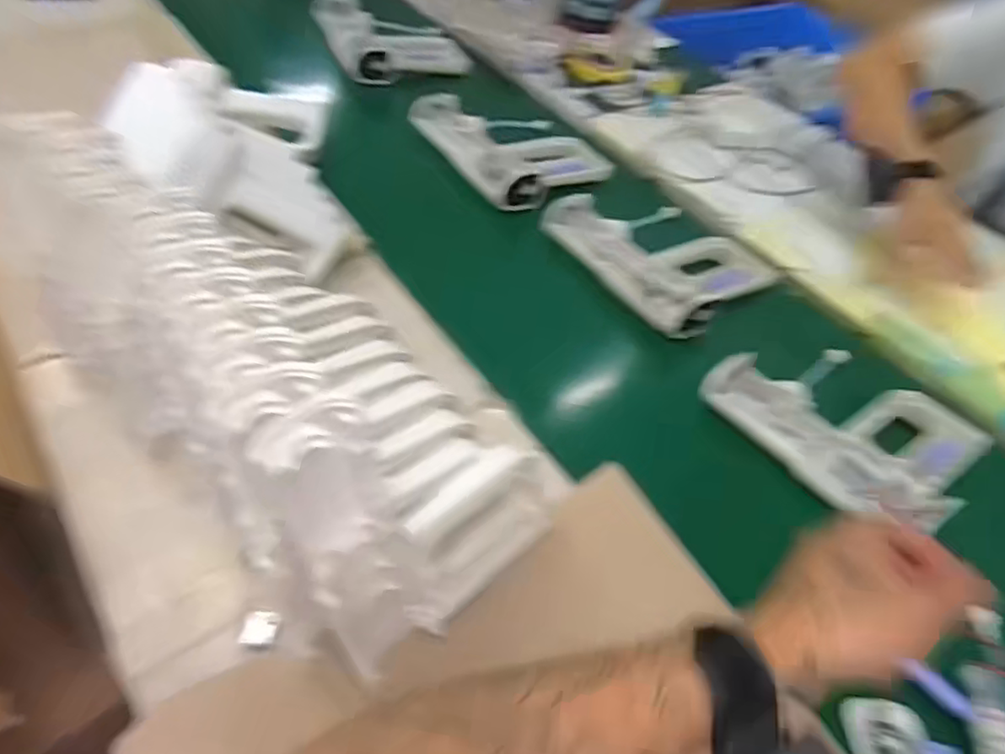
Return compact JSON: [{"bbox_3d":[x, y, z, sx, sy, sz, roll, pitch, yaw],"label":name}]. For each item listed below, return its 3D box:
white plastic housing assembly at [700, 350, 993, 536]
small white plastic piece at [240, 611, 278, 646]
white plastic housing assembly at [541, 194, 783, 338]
[{"bbox_3d":[0.326,0.037,0.620,0.186,0.044,0.217,-30,61,-28],"label":"white plastic housing assembly"},{"bbox_3d":[-0.168,0.174,0.456,0.022,0.005,0.023,4,51,-5],"label":"small white plastic piece"},{"bbox_3d":[0.183,-0.154,0.750,0.184,0.035,0.230,-29,61,-28],"label":"white plastic housing assembly"}]

